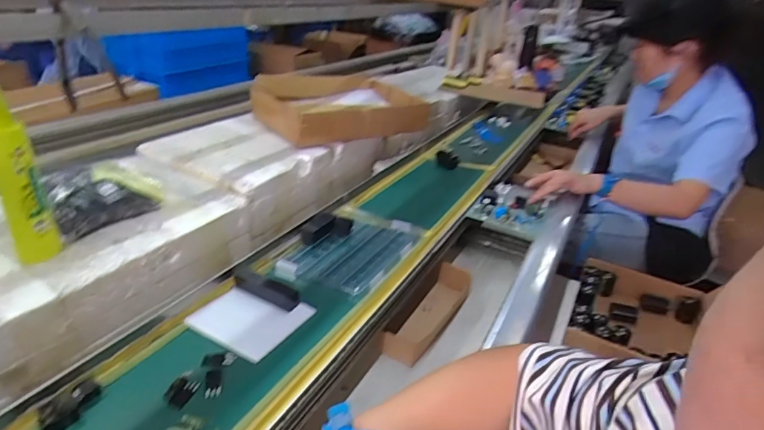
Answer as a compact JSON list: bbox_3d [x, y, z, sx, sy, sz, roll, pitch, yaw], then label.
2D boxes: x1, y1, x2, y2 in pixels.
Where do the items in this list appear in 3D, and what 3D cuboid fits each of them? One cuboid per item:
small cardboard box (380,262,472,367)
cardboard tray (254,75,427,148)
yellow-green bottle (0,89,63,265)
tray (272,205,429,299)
[{"bbox_3d":[0.085,0.160,0.763,0.064,0.044,0.243,19,32,25],"label":"small cardboard box"},{"bbox_3d":[-0.101,-0.256,1.120,0.391,0.114,0.215,-1,29,-10],"label":"cardboard tray"},{"bbox_3d":[-0.419,-0.039,0.524,0.041,0.209,0.031,-10,31,-24],"label":"yellow-green bottle"},{"bbox_3d":[-0.044,0.052,0.728,0.158,0.017,0.229,19,32,25],"label":"tray"}]

